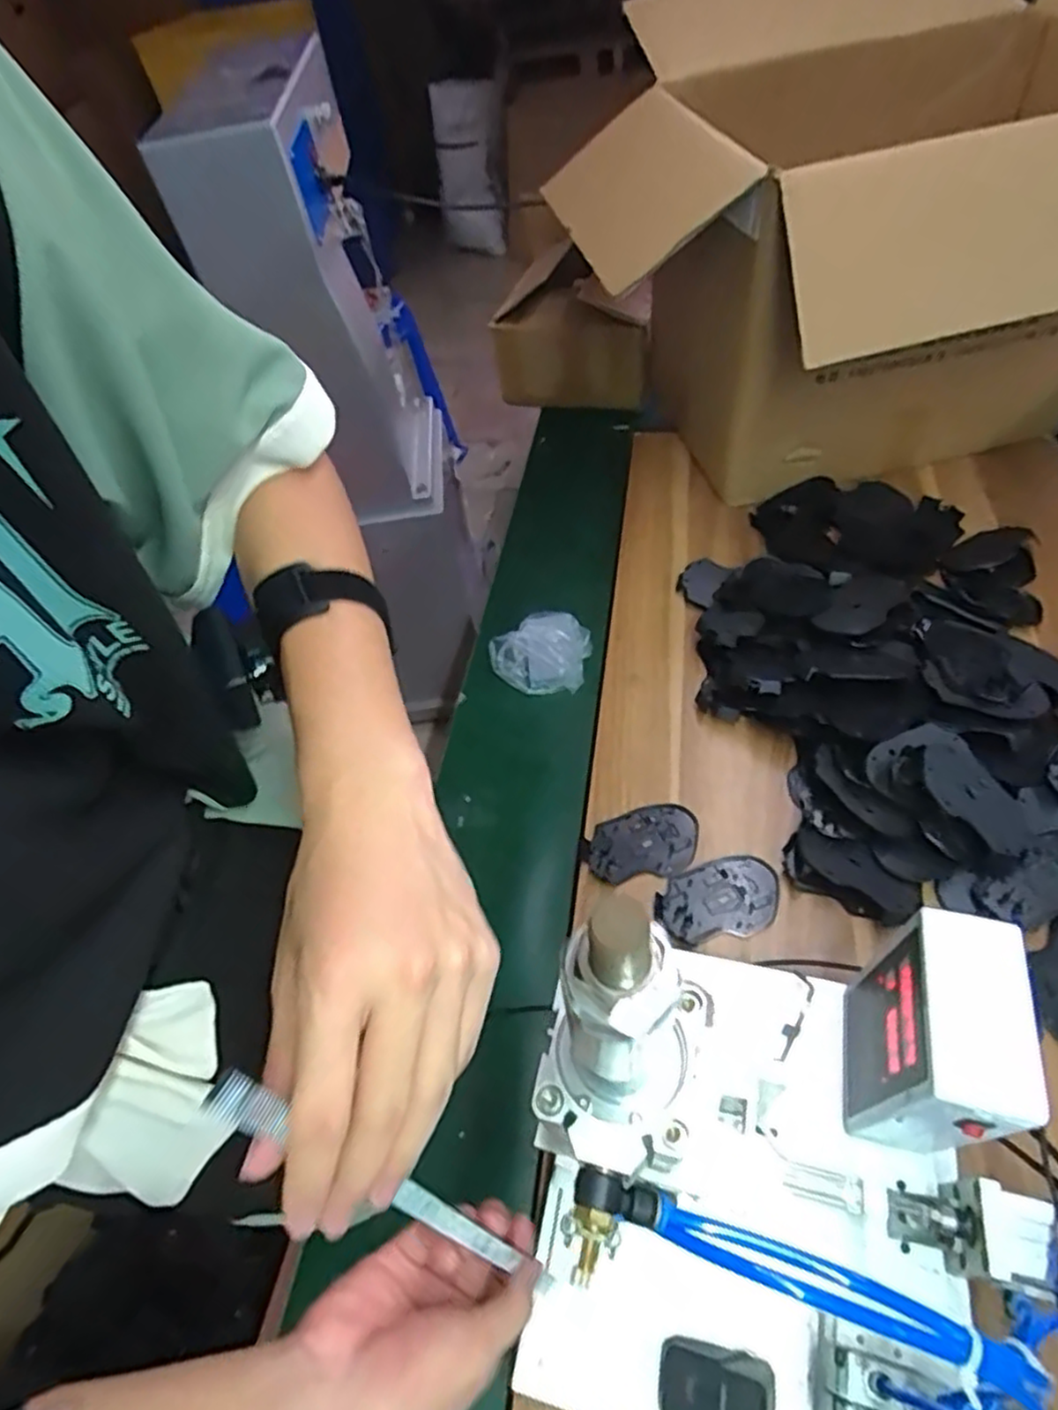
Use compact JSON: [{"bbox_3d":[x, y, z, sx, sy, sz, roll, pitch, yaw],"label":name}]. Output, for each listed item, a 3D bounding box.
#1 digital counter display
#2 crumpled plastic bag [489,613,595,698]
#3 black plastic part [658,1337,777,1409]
[{"bbox_3d":[0.263,0.219,0.464,0.068,0.176,0.107,7,54,14],"label":"digital counter display"},{"bbox_3d":[0.026,-0.073,0.864,0.117,0.040,0.125,29,62,27],"label":"crumpled plastic bag"},{"bbox_3d":[0.115,0.419,0.423,0.069,0.035,0.042,4,54,12],"label":"black plastic part"}]

